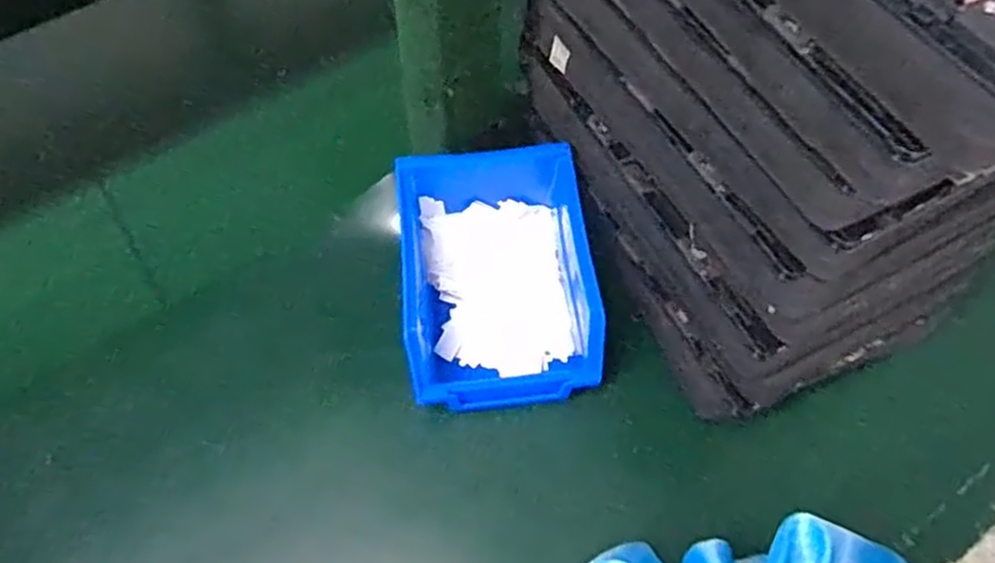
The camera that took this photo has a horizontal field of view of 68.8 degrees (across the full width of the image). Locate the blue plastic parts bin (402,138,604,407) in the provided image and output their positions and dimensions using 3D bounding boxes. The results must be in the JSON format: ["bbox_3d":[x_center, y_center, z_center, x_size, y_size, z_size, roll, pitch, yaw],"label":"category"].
[{"bbox_3d":[0.001,-0.003,0.430,0.109,0.064,0.150,-4,64,-3],"label":"blue plastic parts bin"}]

